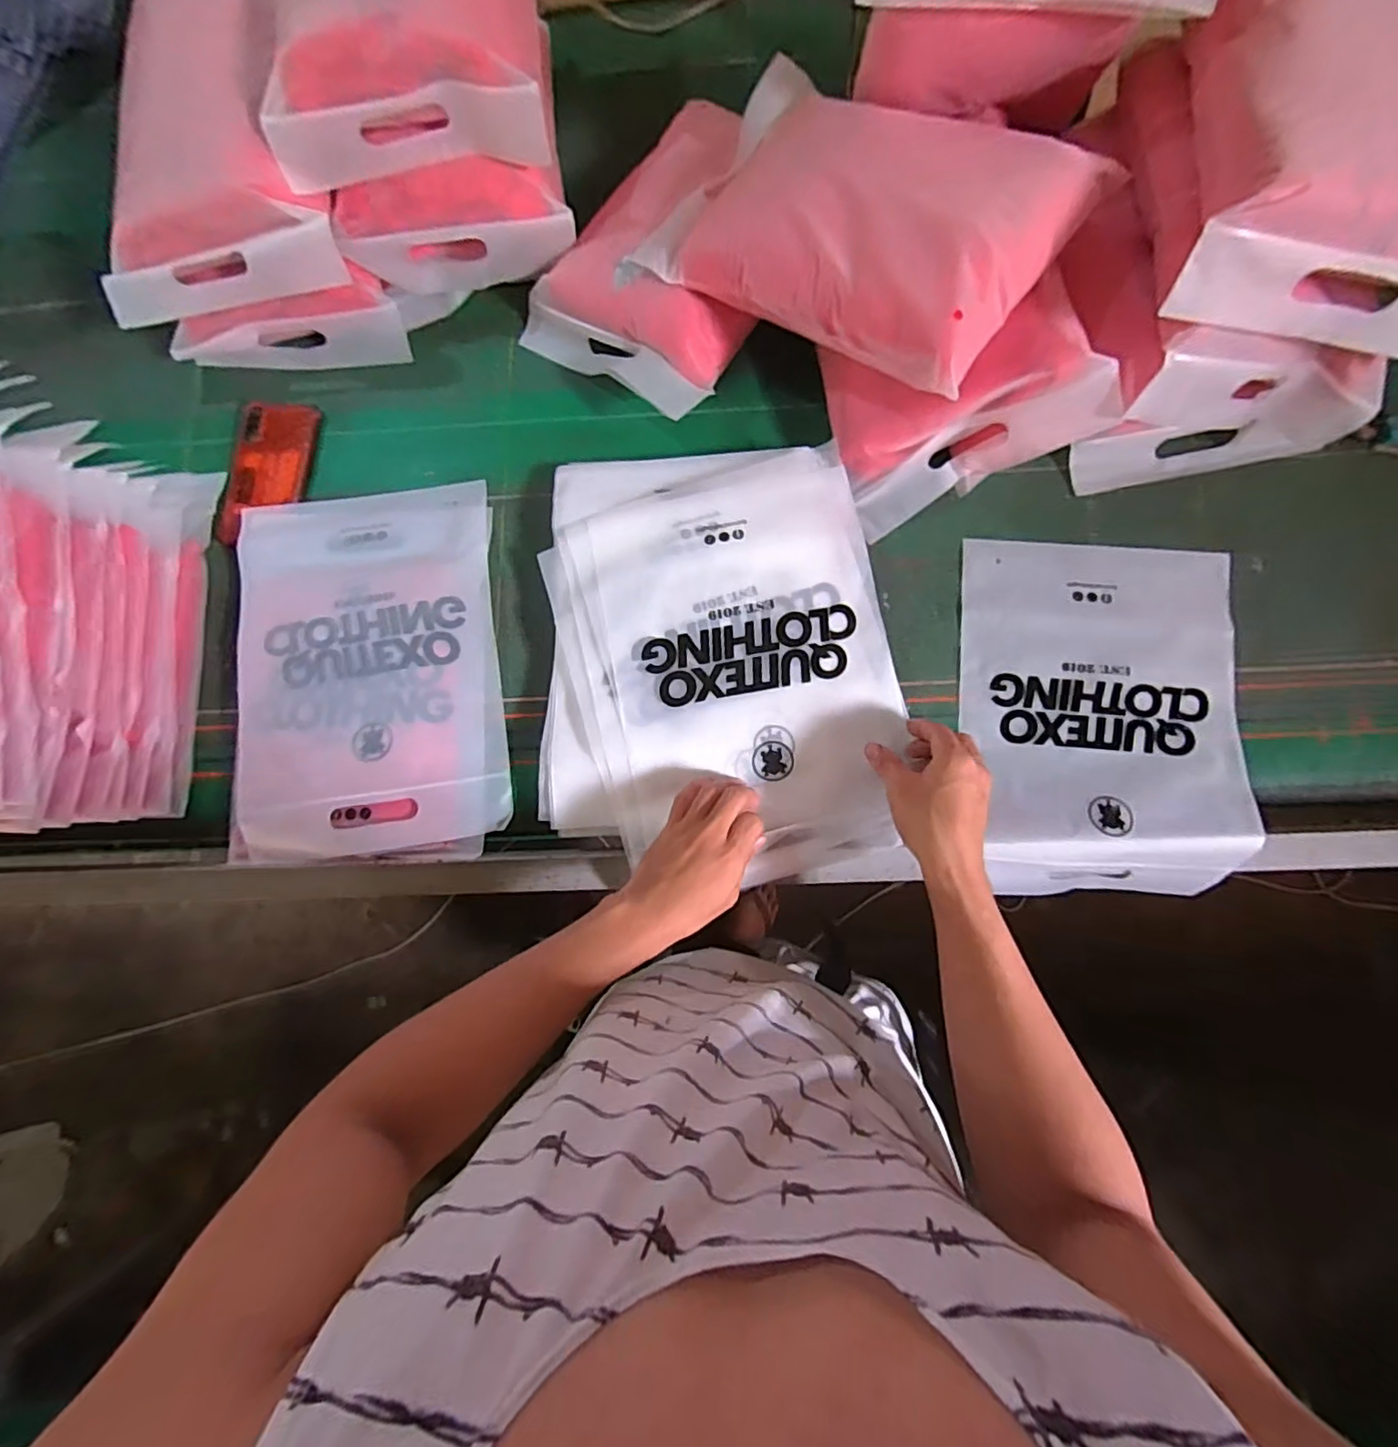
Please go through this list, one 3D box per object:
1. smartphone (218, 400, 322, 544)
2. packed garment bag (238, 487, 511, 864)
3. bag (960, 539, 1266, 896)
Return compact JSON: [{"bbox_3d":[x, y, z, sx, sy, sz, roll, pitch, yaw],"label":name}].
[{"bbox_3d":[-0.457,-0.269,0.656,0.081,0.011,0.159,10,84,-5],"label":"smartphone"},{"bbox_3d":[-0.324,-0.054,0.607,0.258,0.040,0.365,-5,81,3],"label":"packed garment bag"},{"bbox_3d":[0.378,-0.012,0.571,0.246,0.033,0.329,1,80,3],"label":"bag"}]

